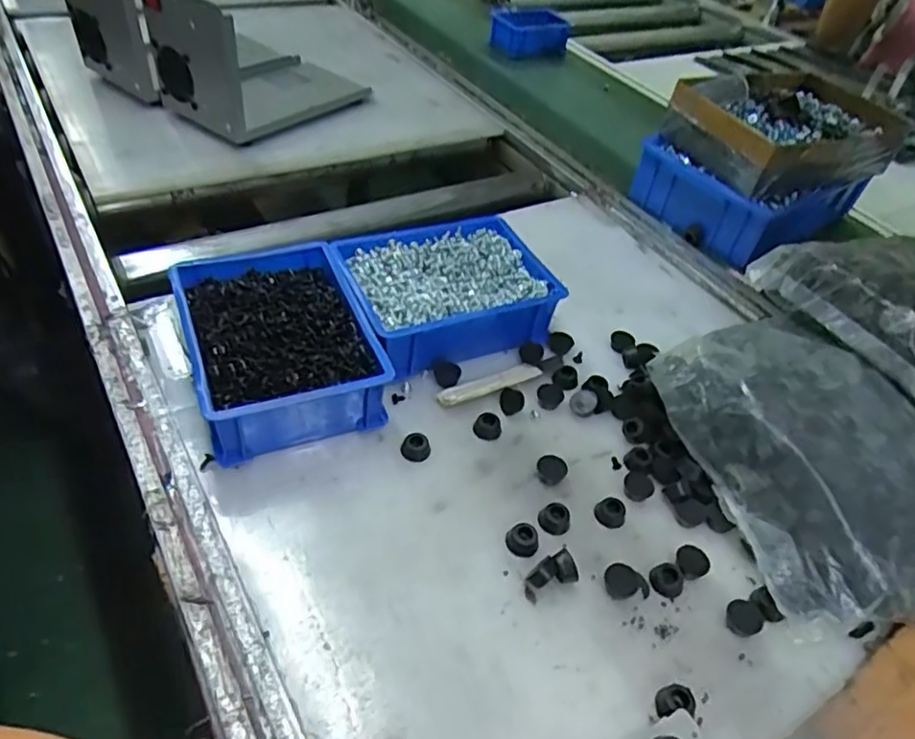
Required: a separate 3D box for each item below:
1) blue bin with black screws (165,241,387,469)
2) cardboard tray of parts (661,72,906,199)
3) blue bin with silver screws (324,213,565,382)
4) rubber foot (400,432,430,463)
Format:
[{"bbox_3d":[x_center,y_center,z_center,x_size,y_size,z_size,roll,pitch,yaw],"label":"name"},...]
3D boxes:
[{"bbox_3d":[-0.161,-0.020,0.578,0.150,0.080,0.208,-13,49,-21],"label":"blue bin with black screws"},{"bbox_3d":[0.411,-0.301,0.808,0.238,0.083,0.174,-16,50,-24],"label":"cardboard tray of parts"},{"bbox_3d":[-0.010,-0.077,0.652,0.201,0.064,0.156,-14,49,-22],"label":"blue bin with silver screws"},{"bbox_3d":[-0.035,0.064,0.541,0.024,0.020,0.021,3,44,-3],"label":"rubber foot"}]

